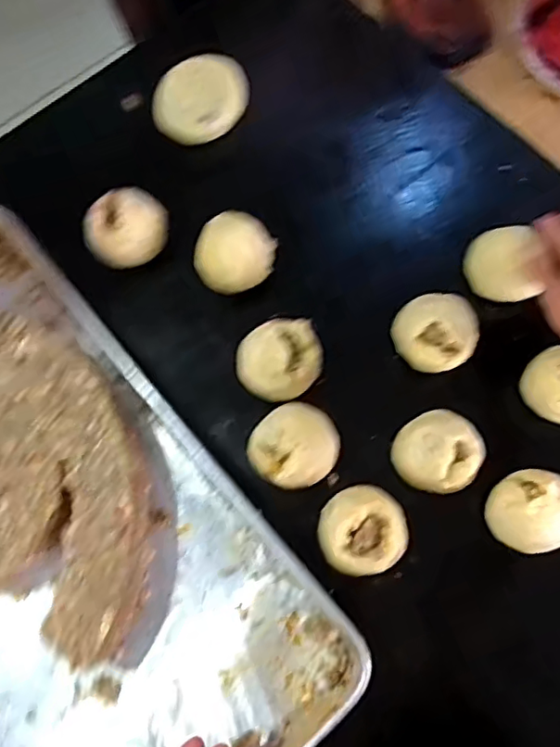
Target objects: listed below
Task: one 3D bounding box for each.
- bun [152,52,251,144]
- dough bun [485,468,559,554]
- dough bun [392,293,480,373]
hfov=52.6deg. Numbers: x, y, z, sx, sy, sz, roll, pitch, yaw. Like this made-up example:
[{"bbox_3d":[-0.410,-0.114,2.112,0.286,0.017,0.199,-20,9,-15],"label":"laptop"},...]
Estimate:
[{"bbox_3d":[-0.093,-0.321,0.655,0.098,0.022,0.120,43,76,11],"label":"bun"},{"bbox_3d":[0.229,0.123,0.511,0.070,0.042,0.067,0,72,-1],"label":"dough bun"},{"bbox_3d":[0.156,-0.044,0.556,0.074,0.035,0.075,0,72,-1],"label":"dough bun"}]

